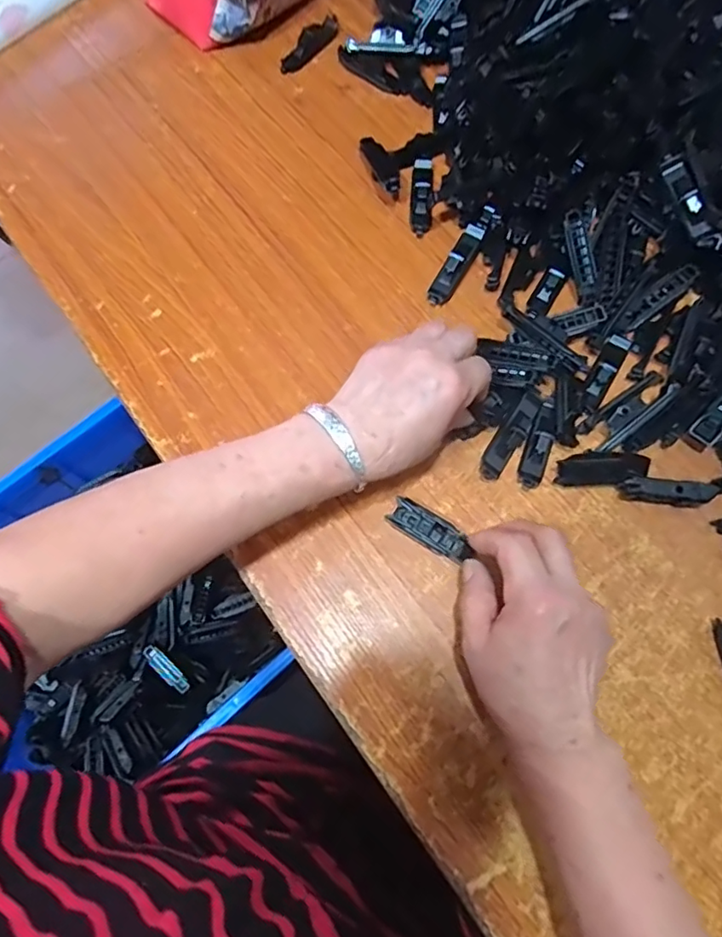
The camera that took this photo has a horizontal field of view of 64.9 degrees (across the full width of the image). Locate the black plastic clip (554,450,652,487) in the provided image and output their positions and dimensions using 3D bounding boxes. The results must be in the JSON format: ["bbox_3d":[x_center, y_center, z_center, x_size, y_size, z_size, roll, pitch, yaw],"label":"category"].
[{"bbox_3d":[0.181,0.000,0.426,0.066,0.018,0.023,-3,72,0],"label":"black plastic clip"}]

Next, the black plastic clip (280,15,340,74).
[{"bbox_3d":[-0.050,-0.429,0.573,0.025,0.011,0.084,41,77,13],"label":"black plastic clip"}]

